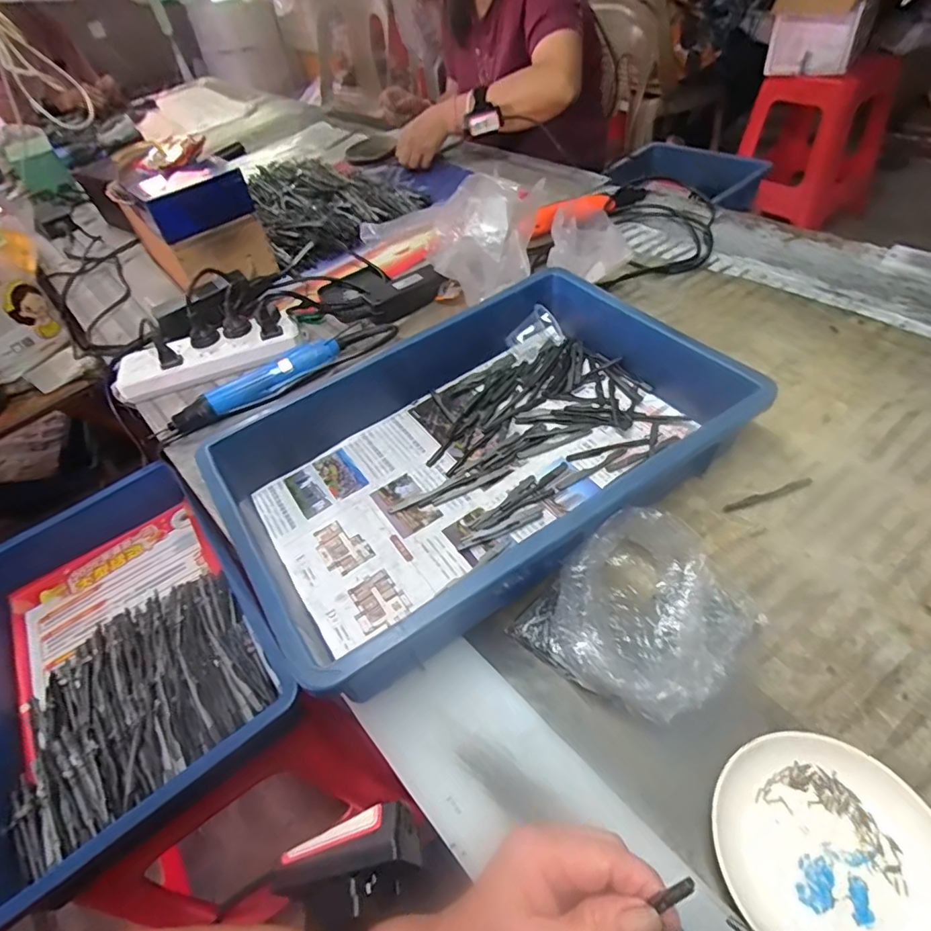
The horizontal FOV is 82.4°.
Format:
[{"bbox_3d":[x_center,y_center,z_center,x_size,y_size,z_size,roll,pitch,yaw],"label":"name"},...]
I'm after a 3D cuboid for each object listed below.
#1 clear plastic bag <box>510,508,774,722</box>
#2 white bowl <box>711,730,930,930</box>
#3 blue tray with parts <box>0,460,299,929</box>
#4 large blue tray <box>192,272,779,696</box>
[{"bbox_3d":[0.127,0.104,0.383,0.137,0.048,0.132,-40,56,-23],"label":"clear plastic bag"},{"bbox_3d":[0.205,0.210,0.299,0.117,0.018,0.106,10,52,18],"label":"white bowl"},{"bbox_3d":[-0.400,0.204,0.586,0.301,0.091,0.425,-35,52,-19],"label":"blue tray with parts"},{"bbox_3d":[0.016,-0.017,0.492,0.434,0.087,0.286,-31,51,-16],"label":"large blue tray"}]

